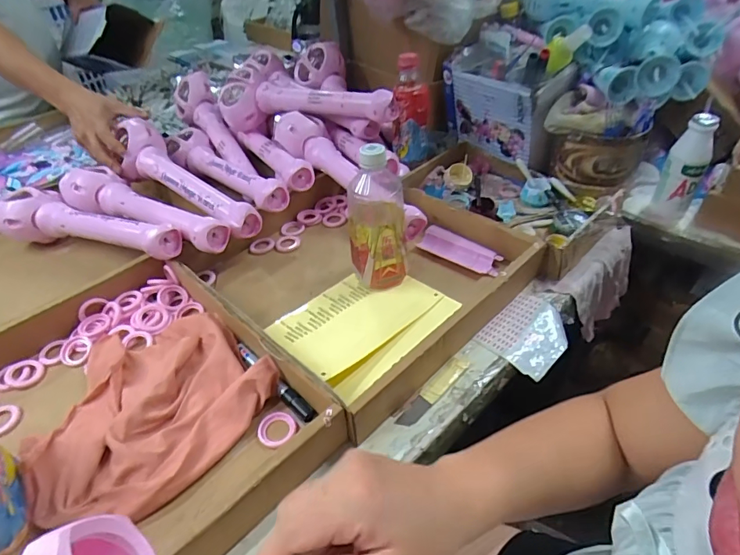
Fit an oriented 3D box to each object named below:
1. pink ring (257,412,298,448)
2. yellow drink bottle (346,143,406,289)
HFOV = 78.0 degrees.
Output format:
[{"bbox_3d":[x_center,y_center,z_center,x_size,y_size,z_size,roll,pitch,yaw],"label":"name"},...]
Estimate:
[{"bbox_3d":[-0.091,0.151,0.452,0.036,0.008,0.036,-2,41,2],"label":"pink ring"},{"bbox_3d":[0.010,-0.077,0.581,0.073,0.183,0.084,-4,41,0],"label":"yellow drink bottle"}]

